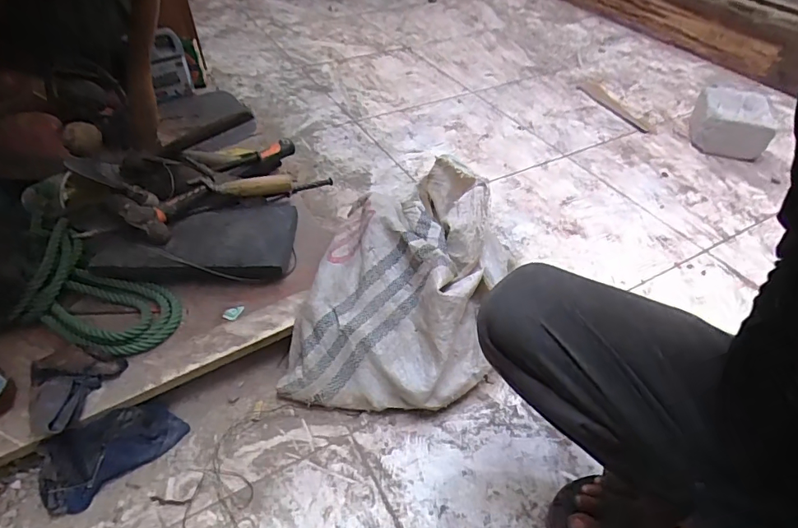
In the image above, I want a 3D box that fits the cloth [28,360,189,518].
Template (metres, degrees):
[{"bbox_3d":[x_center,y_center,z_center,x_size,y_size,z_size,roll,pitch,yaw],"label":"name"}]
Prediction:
[{"bbox_3d":[-0.396,0.204,0.621,0.161,0.113,0.134,-30,53,-29],"label":"cloth"}]

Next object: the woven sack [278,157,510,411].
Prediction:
[{"bbox_3d":[0.010,0.030,0.744,0.301,0.213,0.352,8,44,5],"label":"woven sack"}]

